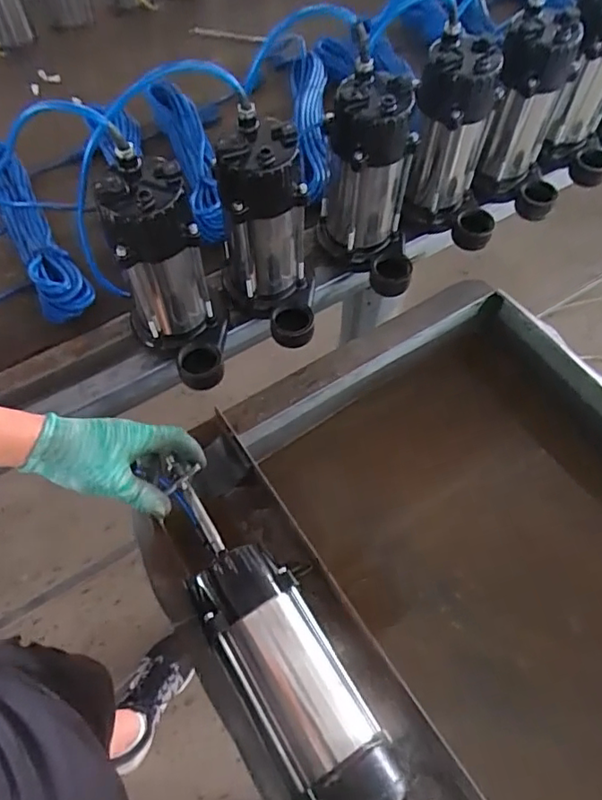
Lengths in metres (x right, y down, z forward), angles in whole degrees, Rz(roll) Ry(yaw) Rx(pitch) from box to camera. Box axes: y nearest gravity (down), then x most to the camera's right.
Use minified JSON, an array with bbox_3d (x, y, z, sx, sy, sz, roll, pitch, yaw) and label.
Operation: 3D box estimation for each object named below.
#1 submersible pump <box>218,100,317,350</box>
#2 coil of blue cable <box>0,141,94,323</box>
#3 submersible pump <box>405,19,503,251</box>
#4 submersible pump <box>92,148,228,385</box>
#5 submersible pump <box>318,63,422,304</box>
[{"bbox_3d":[-0.039,-0.185,0.660,0.111,0.234,0.143,-8,60,-5],"label":"submersible pump"},{"bbox_3d":[-0.392,-0.248,0.806,0.070,0.068,0.352,-30,64,-17],"label":"coil of blue cable"},{"bbox_3d":[0.208,-0.331,0.743,0.125,0.226,0.121,1,59,0],"label":"submersible pump"},{"bbox_3d":[-0.152,-0.129,0.637,0.107,0.240,0.145,-17,61,-10],"label":"submersible pump"},{"bbox_3d":[0.093,-0.256,0.699,0.102,0.226,0.141,-13,60,-8],"label":"submersible pump"}]

